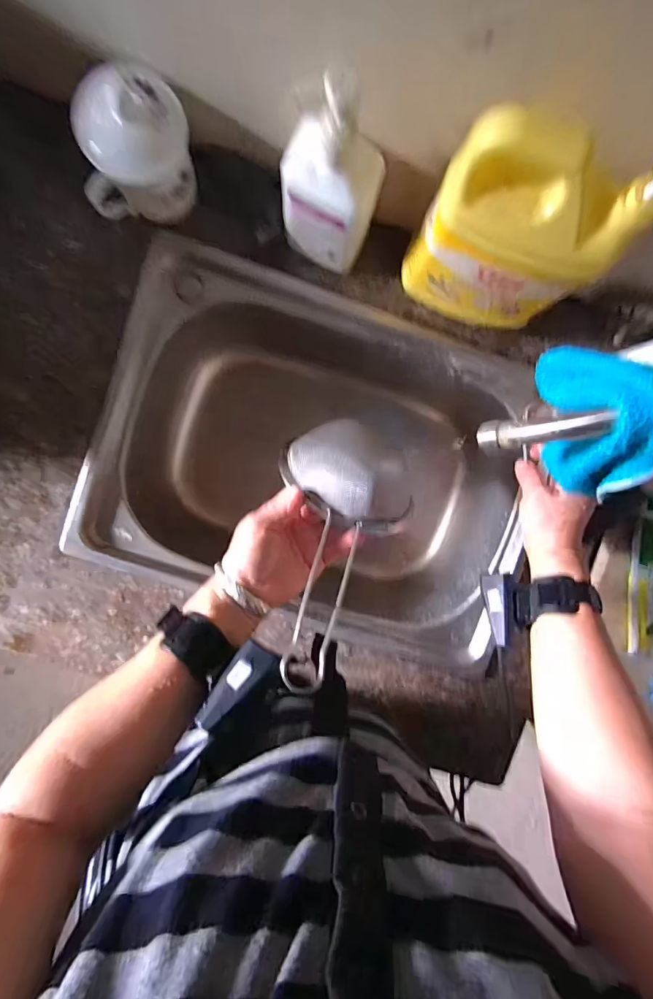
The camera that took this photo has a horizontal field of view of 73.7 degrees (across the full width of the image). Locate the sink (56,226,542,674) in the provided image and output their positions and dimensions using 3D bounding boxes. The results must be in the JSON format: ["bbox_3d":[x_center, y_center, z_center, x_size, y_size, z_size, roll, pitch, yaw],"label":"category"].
[{"bbox_3d":[-0.009,-0.048,0.609,0.510,0.223,0.379,18,92,-5],"label":"sink"}]

